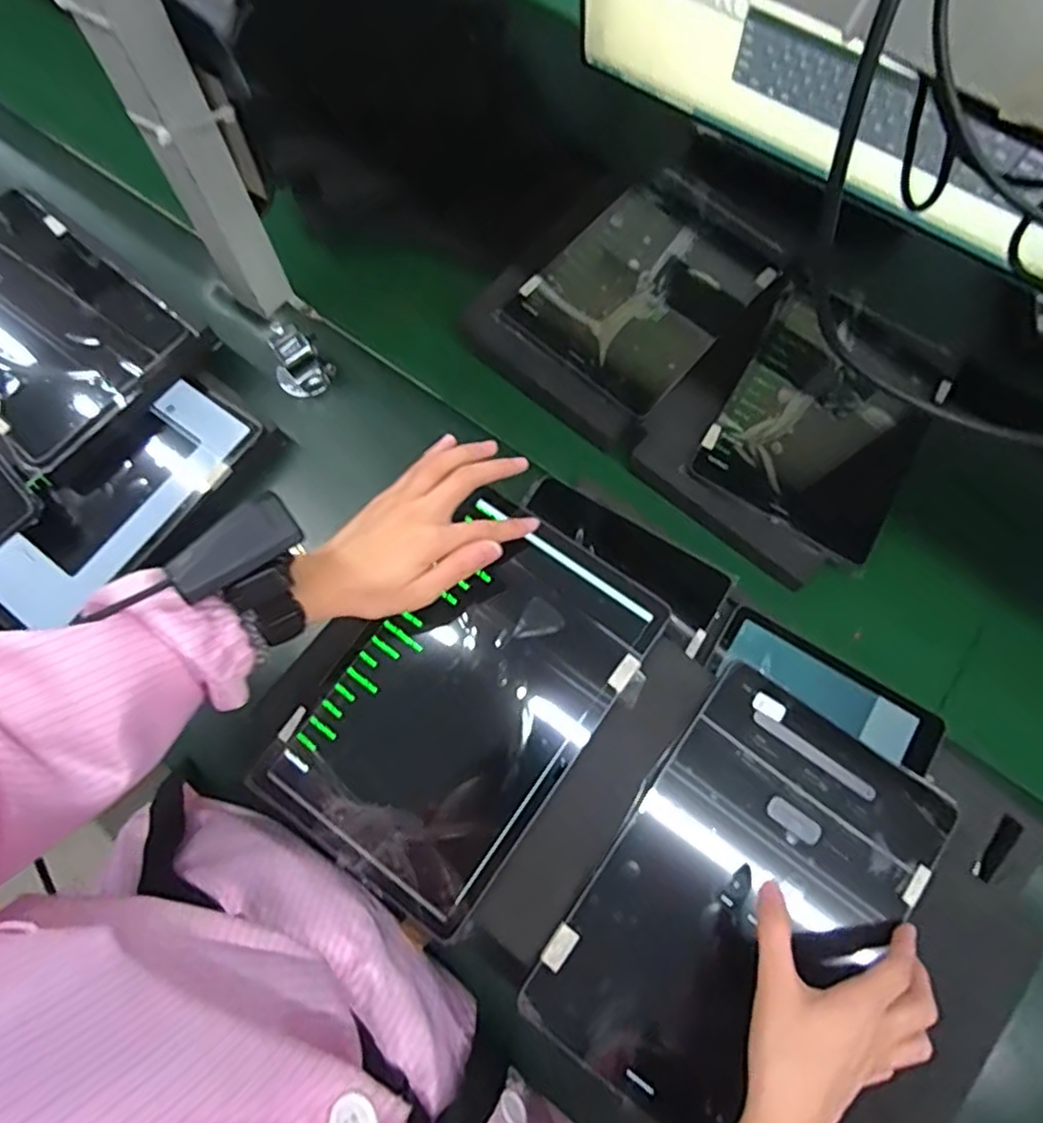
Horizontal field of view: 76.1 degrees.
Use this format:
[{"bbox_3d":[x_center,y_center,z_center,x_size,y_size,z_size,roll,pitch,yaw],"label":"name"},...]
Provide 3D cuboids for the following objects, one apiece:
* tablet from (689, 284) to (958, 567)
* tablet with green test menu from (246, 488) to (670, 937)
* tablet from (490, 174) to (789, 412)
[{"bbox_3d":[0.264,-0.129,0.576,0.158,0.014,0.230,30,74,10],"label":"tablet"},{"bbox_3d":[-0.036,0.088,0.431,0.157,0.007,0.244,36,80,8],"label":"tablet with green test menu"},{"bbox_3d":[0.114,-0.249,0.603,0.157,0.011,0.230,41,76,13],"label":"tablet"}]

